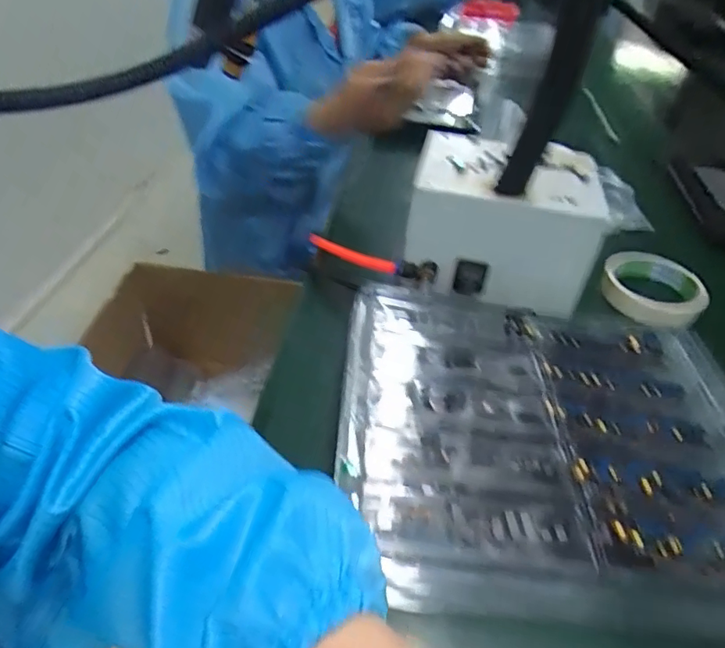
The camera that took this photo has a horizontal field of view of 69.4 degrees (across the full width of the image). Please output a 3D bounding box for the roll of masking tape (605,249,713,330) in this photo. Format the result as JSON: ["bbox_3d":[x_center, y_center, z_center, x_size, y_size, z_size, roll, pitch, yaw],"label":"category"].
[{"bbox_3d":[0.279,-0.035,0.505,0.090,0.026,0.088,4,42,-4],"label":"roll of masking tape"}]

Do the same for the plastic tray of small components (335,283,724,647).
[{"bbox_3d":[0.127,0.070,0.346,0.277,0.027,0.227,8,43,0],"label":"plastic tray of small components"}]

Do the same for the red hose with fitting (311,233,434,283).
[{"bbox_3d":[0.001,-0.067,0.505,0.163,0.016,0.027,21,43,33],"label":"red hose with fitting"}]

